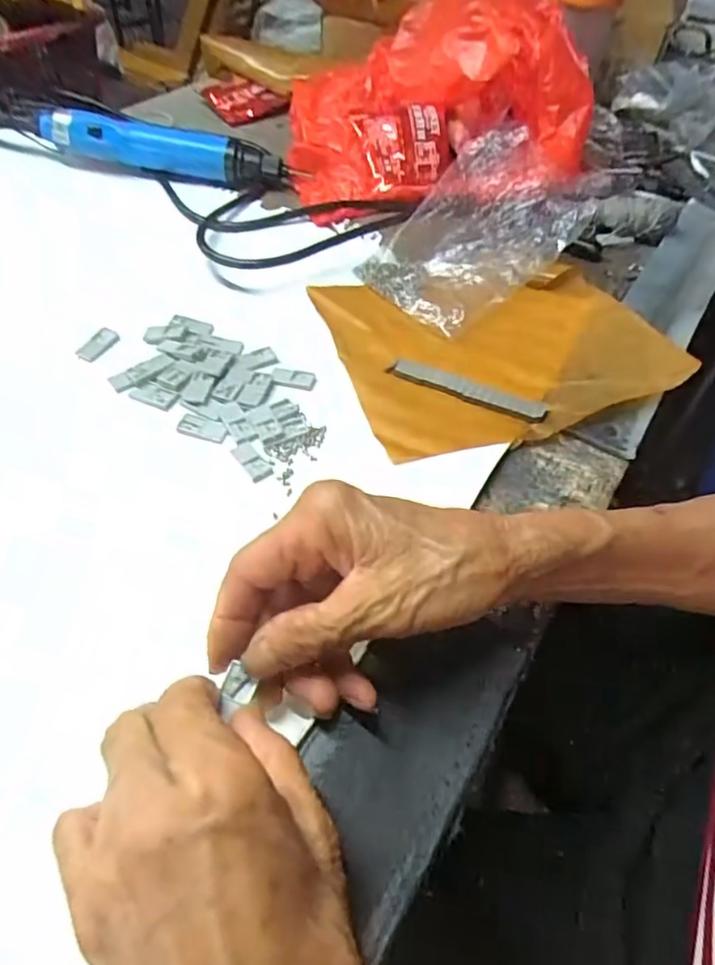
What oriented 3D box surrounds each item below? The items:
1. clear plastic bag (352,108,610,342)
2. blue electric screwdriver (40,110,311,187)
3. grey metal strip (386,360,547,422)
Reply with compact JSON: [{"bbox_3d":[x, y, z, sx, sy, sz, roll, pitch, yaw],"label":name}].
[{"bbox_3d":[0.084,-0.188,0.426,0.148,0.077,0.106,-32,58,-25],"label":"clear plastic bag"},{"bbox_3d":[-0.159,-0.288,0.529,0.223,0.046,0.039,9,50,6],"label":"blue electric screwdriver"},{"bbox_3d":[0.066,-0.057,0.368,0.097,0.006,0.015,20,52,15],"label":"grey metal strip"}]

